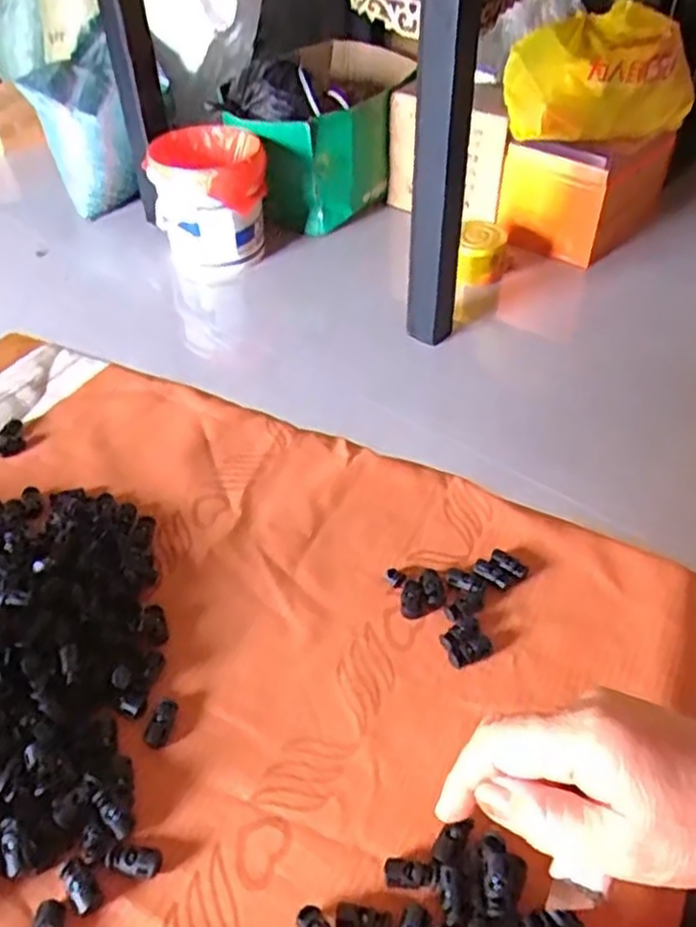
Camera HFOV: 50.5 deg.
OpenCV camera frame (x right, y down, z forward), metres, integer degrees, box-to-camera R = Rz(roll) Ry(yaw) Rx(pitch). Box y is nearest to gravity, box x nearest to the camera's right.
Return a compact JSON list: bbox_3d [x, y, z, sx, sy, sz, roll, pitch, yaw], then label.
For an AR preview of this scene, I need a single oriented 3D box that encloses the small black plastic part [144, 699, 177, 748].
[{"bbox_3d":[-0.112,0.156,0.443,0.012,0.008,0.027,10,53,15],"label":"small black plastic part"}]

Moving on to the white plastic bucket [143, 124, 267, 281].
[{"bbox_3d":[-0.327,-0.614,1.760,0.233,0.279,0.225,21,50,21],"label":"white plastic bucket"}]

